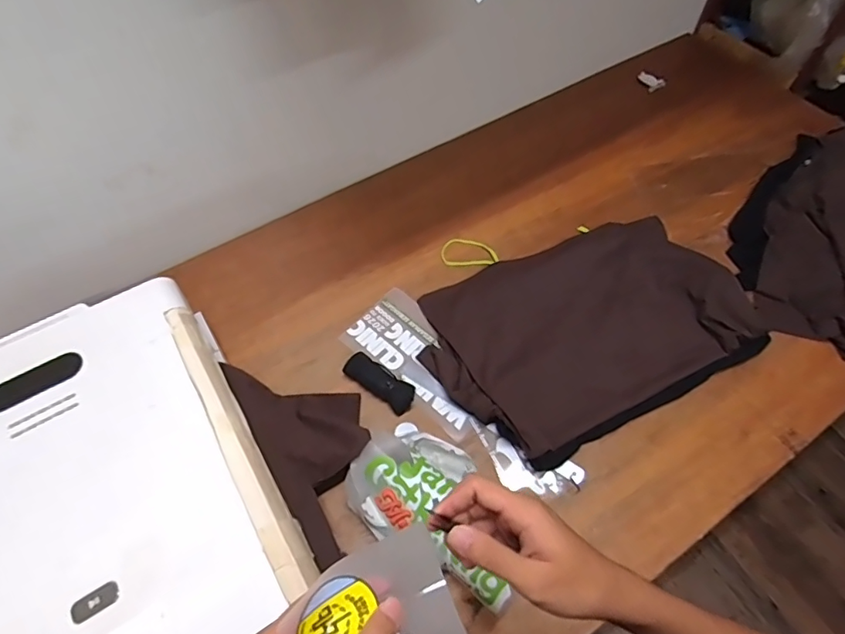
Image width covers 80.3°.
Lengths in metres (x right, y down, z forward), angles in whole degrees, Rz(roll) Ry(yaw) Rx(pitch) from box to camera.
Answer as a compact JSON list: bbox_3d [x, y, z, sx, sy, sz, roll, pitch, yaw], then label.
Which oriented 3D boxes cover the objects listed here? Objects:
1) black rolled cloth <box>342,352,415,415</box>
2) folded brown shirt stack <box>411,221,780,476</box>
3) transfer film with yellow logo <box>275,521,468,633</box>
[{"bbox_3d":[-0.070,0.107,0.835,0.125,0.032,0.047,32,63,18],"label":"black rolled cloth"},{"bbox_3d":[0.281,0.008,0.884,0.544,0.057,0.366,-24,62,-13],"label":"folded brown shirt stack"},{"bbox_3d":[-0.020,0.212,0.320,0.098,0.015,0.125,-22,89,-18],"label":"transfer film with yellow logo"}]

